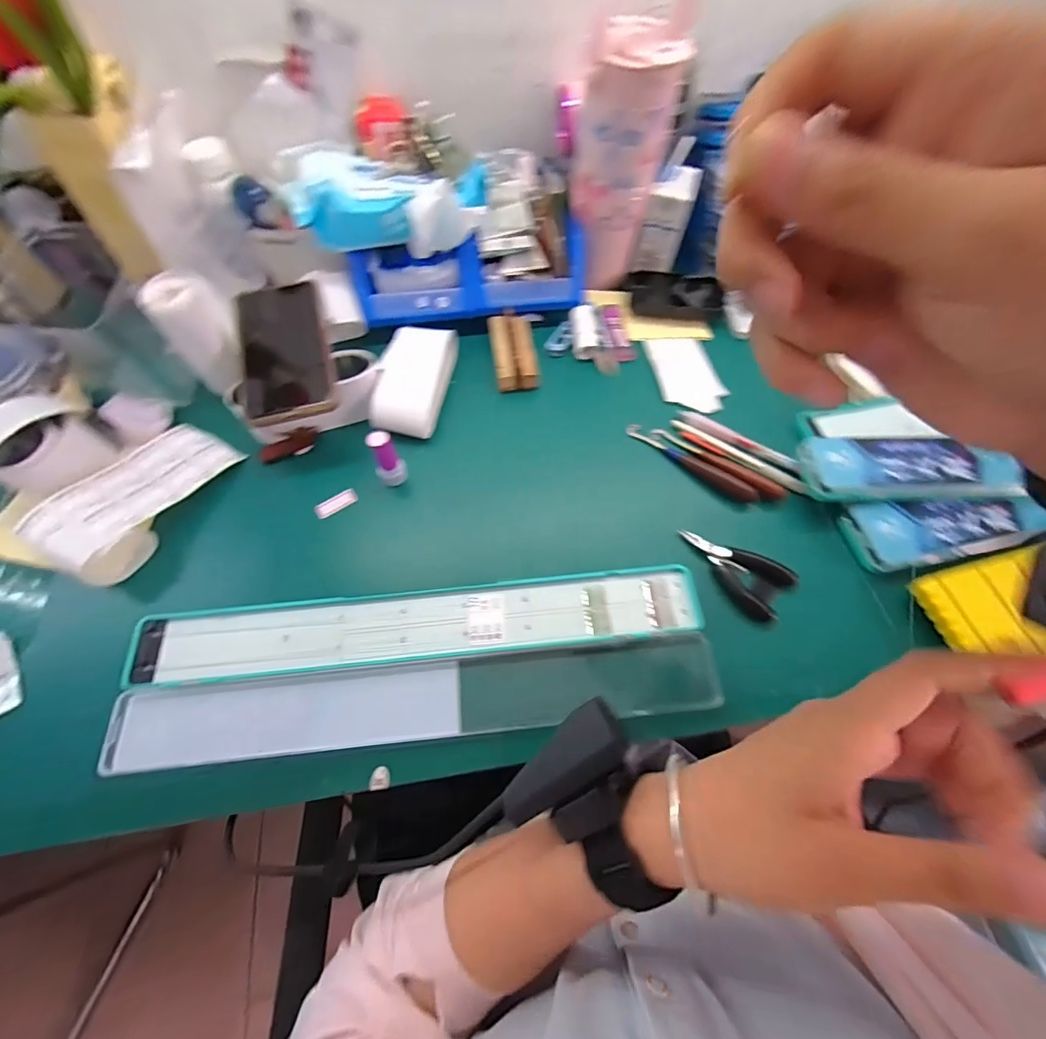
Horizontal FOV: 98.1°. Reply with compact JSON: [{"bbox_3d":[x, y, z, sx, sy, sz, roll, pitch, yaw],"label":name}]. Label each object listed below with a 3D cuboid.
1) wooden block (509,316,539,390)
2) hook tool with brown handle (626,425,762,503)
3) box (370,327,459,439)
[{"bbox_3d":[0.002,-0.180,0.485,0.025,0.026,0.086,-6,71,-3],"label":"wooden block"},{"bbox_3d":[0.161,-0.055,0.439,0.135,0.016,0.017,36,69,16],"label":"hook tool with brown handle"},{"bbox_3d":[-0.111,-0.139,0.457,0.062,0.038,0.123,9,64,4],"label":"box"}]

